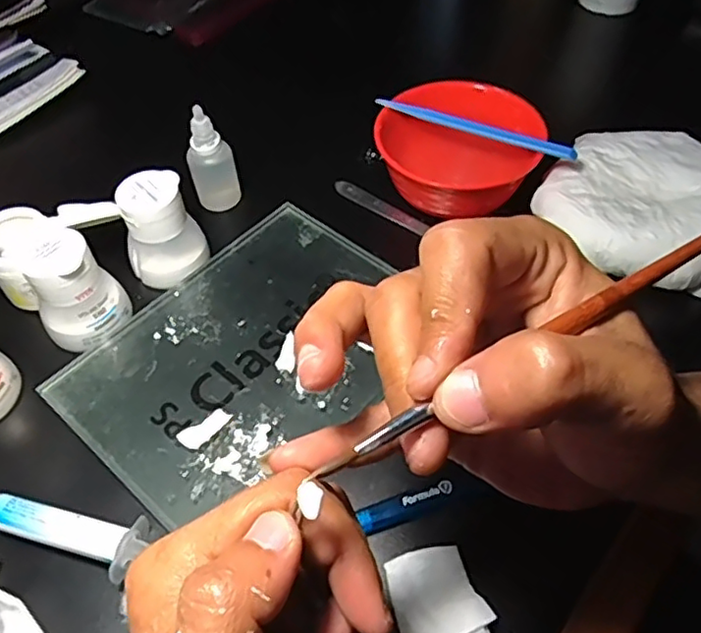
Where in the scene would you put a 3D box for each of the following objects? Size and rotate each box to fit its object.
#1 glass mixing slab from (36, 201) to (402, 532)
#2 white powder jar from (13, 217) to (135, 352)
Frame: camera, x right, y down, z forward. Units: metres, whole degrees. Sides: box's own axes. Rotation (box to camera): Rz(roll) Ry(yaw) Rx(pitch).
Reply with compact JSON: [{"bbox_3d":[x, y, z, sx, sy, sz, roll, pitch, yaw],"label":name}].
[{"bbox_3d":[-0.059,0.016,0.364,0.140,0.010,0.199,35,61,23],"label":"glass mixing slab"},{"bbox_3d":[-0.159,-0.017,0.357,0.049,0.059,0.040,-33,60,-22],"label":"white powder jar"}]

